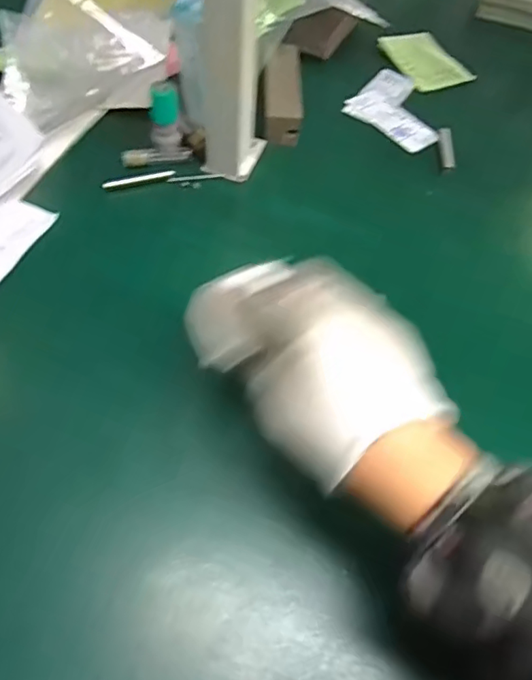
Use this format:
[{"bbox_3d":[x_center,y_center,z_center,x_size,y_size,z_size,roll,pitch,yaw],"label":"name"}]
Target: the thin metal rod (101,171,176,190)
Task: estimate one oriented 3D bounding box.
[{"bbox_3d":[-0.107,-0.136,0.456,0.061,0.007,0.008,-21,60,-18],"label":"thin metal rod"}]

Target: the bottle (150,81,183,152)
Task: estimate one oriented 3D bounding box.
[{"bbox_3d":[-0.085,-0.187,0.458,0.025,0.056,0.020,-6,57,-9],"label":"bottle"}]

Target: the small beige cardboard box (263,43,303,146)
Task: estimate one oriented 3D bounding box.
[{"bbox_3d":[0.015,-0.232,0.514,0.035,0.036,0.109,2,56,-4],"label":"small beige cardboard box"}]

